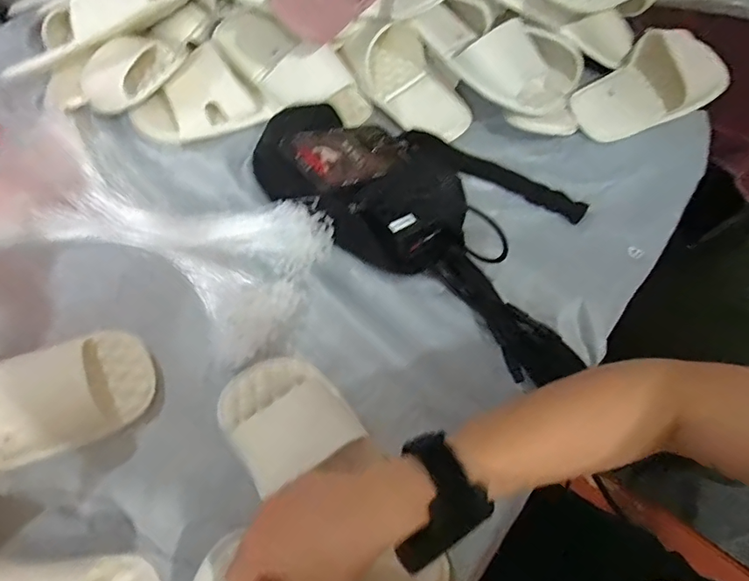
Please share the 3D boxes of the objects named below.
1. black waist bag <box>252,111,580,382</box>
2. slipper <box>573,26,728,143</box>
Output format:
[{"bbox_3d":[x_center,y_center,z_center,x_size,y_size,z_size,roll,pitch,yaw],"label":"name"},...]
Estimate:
[{"bbox_3d":[0.063,-0.106,0.496,0.412,0.074,0.219,34,67,19],"label":"black waist bag"},{"bbox_3d":[0.351,-0.260,0.601,0.233,0.060,0.098,-26,63,-13],"label":"slipper"}]

